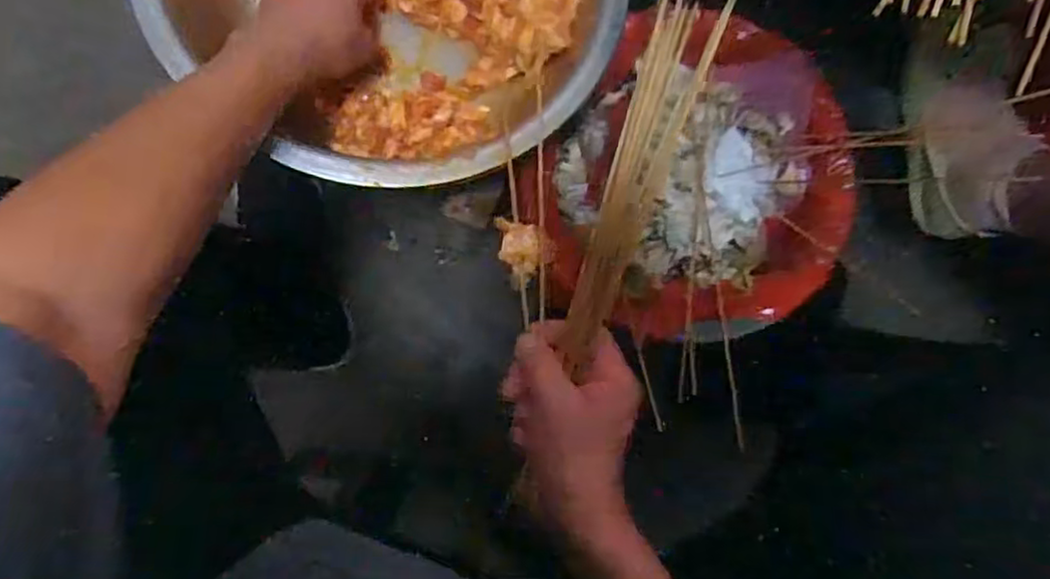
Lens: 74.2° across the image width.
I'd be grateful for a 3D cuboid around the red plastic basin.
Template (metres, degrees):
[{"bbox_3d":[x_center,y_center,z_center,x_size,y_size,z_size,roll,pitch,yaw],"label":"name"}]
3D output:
[{"bbox_3d":[0.144,-0.093,0.592,0.243,0.096,0.249,0,86,-4],"label":"red plastic basin"}]

